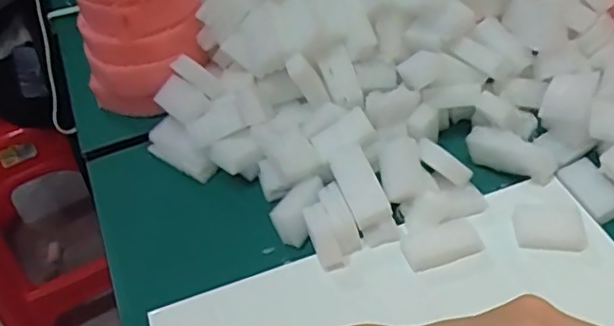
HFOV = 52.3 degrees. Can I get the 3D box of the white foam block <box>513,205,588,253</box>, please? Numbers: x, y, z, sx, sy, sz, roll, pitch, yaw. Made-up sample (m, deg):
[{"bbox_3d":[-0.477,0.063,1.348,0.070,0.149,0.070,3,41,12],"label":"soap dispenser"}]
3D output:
[{"bbox_3d":[0.159,0.042,0.413,0.043,0.009,0.033,4,47,12],"label":"white foam block"}]

